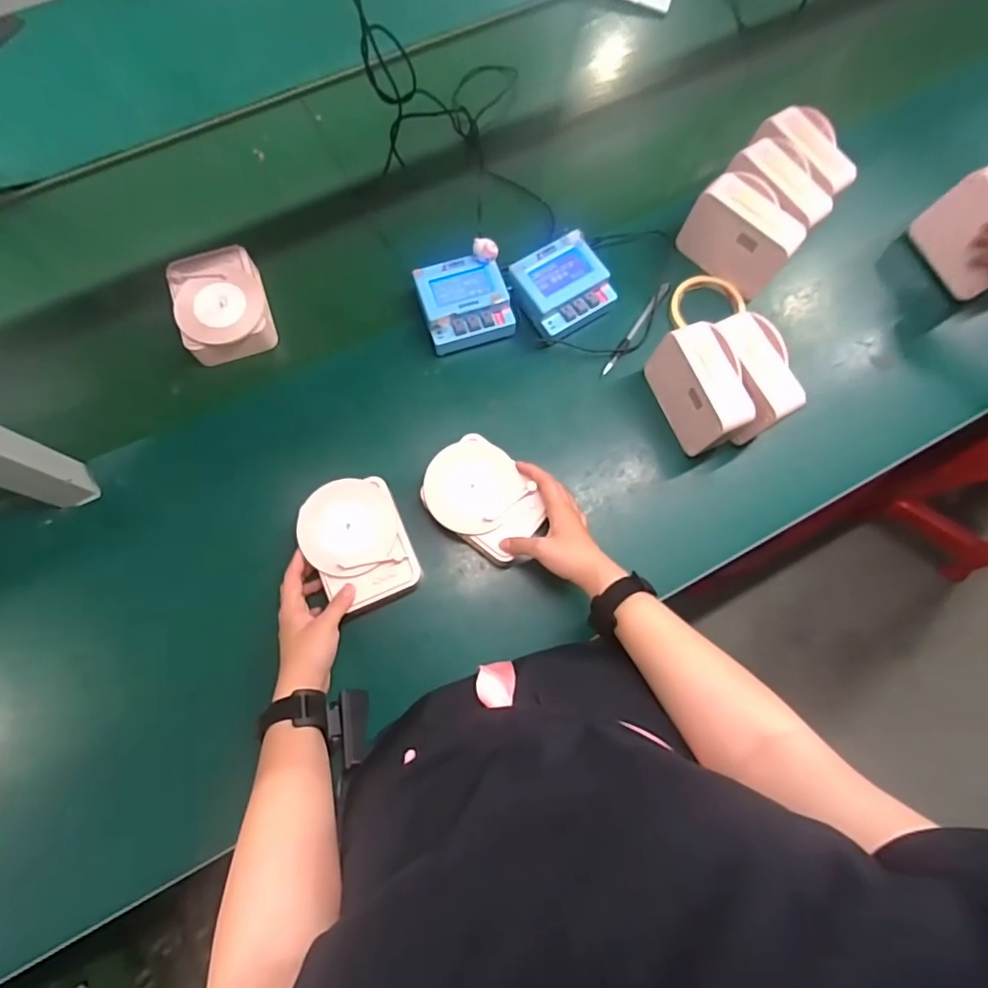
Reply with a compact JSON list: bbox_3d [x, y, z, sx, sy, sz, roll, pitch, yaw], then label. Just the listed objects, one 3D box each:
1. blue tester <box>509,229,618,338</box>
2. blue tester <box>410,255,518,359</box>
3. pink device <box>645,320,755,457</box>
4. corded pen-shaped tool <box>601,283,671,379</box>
[{"bbox_3d":[0.084,-0.253,0.669,0.108,0.045,0.102,-32,79,-9],"label":"blue tester"},{"bbox_3d":[-0.036,-0.232,0.667,0.102,0.048,0.103,-17,76,-6],"label":"blue tester"},{"bbox_3d":[0.234,-0.116,0.623,0.057,0.109,0.121,-23,77,-7],"label":"pink device"},{"bbox_3d":[0.178,-0.208,0.684,0.012,0.009,0.154,36,77,7],"label":"corded pen-shaped tool"}]

